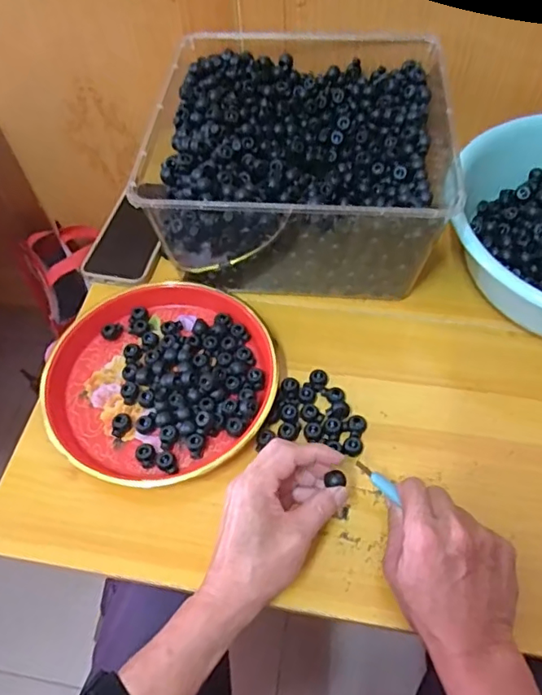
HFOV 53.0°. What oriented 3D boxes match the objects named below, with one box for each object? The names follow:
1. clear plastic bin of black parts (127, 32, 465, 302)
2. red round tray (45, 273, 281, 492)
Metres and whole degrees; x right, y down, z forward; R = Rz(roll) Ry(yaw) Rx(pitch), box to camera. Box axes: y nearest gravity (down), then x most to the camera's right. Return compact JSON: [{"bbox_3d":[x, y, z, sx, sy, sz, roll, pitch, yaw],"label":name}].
[{"bbox_3d":[0.036,-0.204,0.610,0.280,0.148,0.283,3,57,5],"label":"clear plastic bin of black parts"},{"bbox_3d":[-0.107,0.029,0.540,0.216,0.028,0.219,-1,57,2],"label":"red round tray"}]

